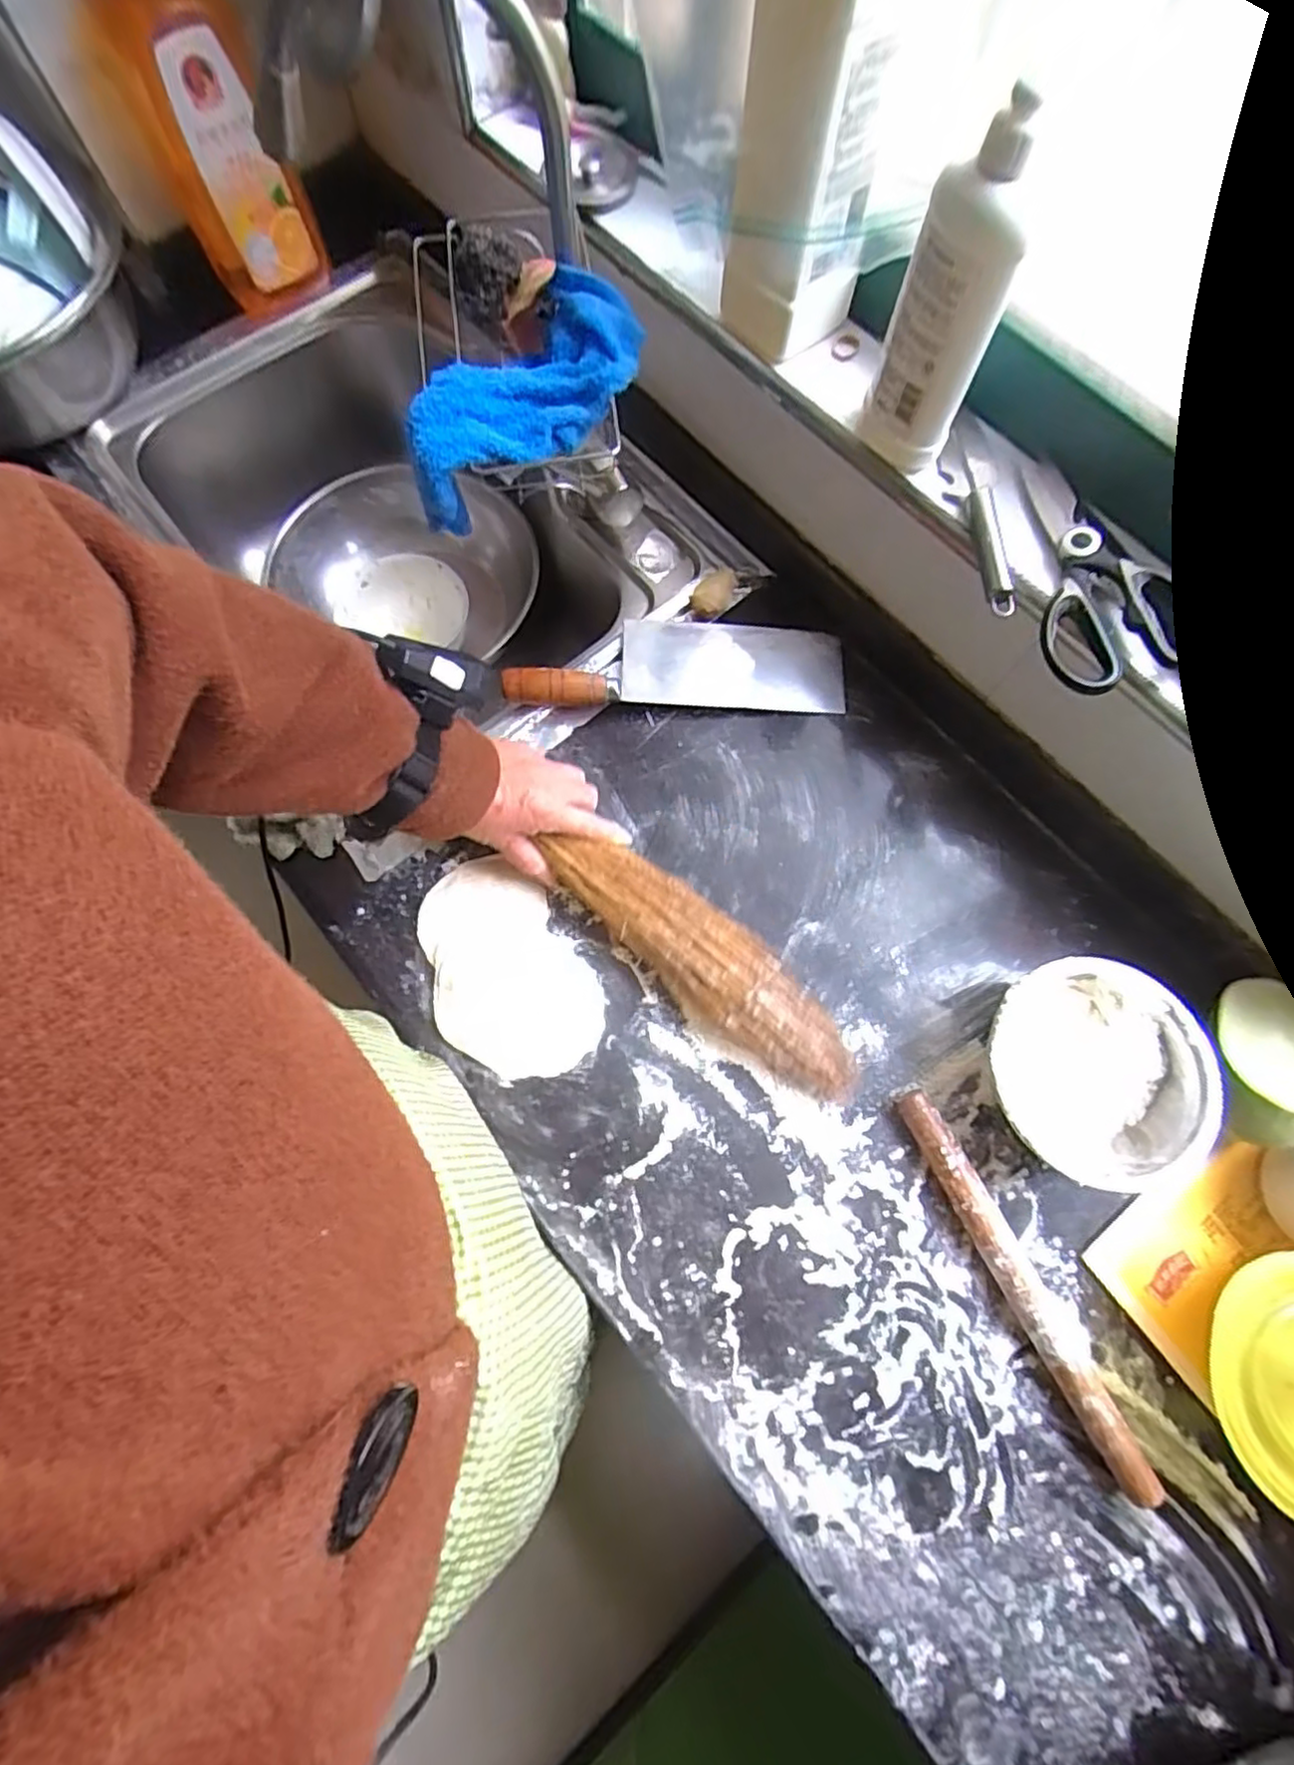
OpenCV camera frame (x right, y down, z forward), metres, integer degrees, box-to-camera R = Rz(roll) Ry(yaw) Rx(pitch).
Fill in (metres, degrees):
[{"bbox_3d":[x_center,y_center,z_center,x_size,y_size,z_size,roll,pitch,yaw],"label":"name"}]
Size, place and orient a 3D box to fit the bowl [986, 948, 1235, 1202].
[{"bbox_3d":[0.321,0.138,0.500,0.153,0.066,0.152,0,74,0],"label":"bowl"}]

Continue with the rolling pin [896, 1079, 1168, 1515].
[{"bbox_3d":[0.262,0.280,0.479,0.030,0.027,0.277,-27,75,-7],"label":"rolling pin"}]

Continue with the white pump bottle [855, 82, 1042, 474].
[{"bbox_3d":[0.188,-0.358,0.427,0.056,0.179,0.045,2,74,1],"label":"white pump bottle"}]

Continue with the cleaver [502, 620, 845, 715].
[{"bbox_3d":[0.030,-0.203,0.617,0.300,0.039,0.089,-1,74,0],"label":"cleaver"}]

